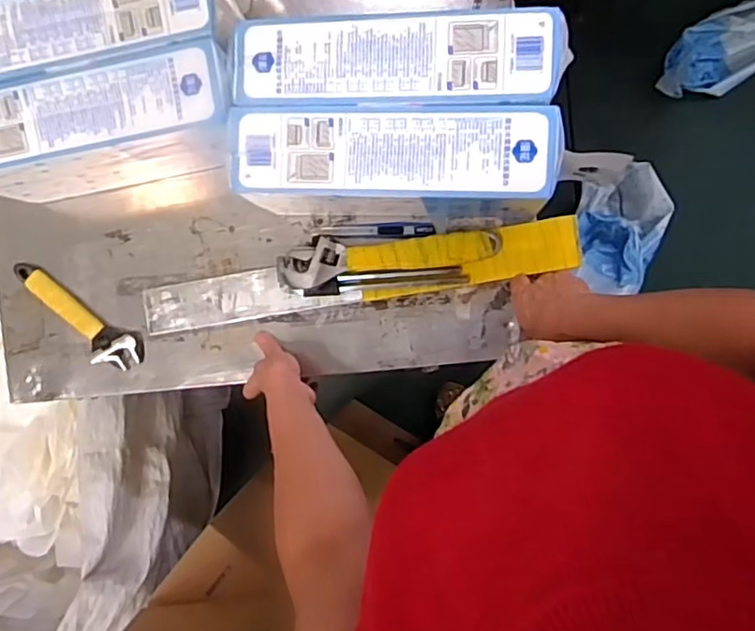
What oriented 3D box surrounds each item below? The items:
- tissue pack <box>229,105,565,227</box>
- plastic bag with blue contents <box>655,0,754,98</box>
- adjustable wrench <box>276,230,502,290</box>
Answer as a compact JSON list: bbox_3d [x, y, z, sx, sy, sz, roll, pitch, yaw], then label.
[{"bbox_3d":[0.018,-0.160,0.668,0.324,0.152,0.092,2,92,6],"label":"tissue pack"},{"bbox_3d":[0.777,-0.590,1.331,0.332,0.079,0.153,-25,88,25],"label":"plastic bag with blue contents"},{"bbox_3d":[0.011,-0.074,0.737,0.265,0.038,0.057,-9,90,7],"label":"adjustable wrench"}]

